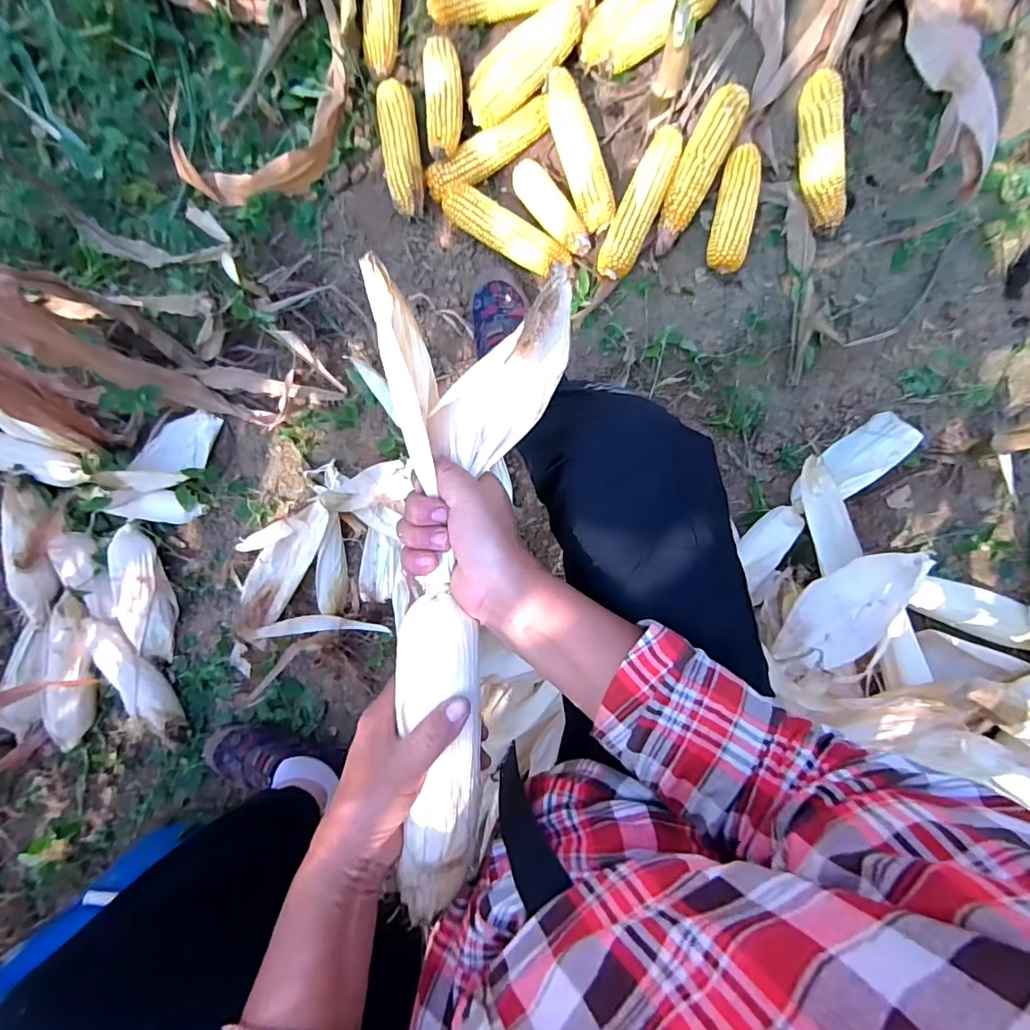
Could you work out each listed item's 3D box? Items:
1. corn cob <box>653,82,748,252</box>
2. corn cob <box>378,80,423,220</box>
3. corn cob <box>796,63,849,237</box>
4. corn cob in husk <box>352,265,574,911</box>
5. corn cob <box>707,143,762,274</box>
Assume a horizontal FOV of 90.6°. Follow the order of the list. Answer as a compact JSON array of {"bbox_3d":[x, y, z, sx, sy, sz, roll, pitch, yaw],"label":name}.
[{"bbox_3d":[0.251,-0.477,0.709,0.054,0.049,0.210,27,93,0],"label":"corn cob"},{"bbox_3d":[-0.166,-0.528,0.743,0.057,0.045,0.184,-6,88,4],"label":"corn cob"},{"bbox_3d":[0.422,-0.499,0.704,0.054,0.048,0.207,-4,88,4],"label":"corn cob"},{"bbox_3d":[-0.032,0.053,0.334,0.125,0.051,0.407,1,87,1],"label":"corn cob in husk"},{"bbox_3d":[0.304,-0.420,0.705,0.051,0.048,0.156,8,89,4],"label":"corn cob"}]

